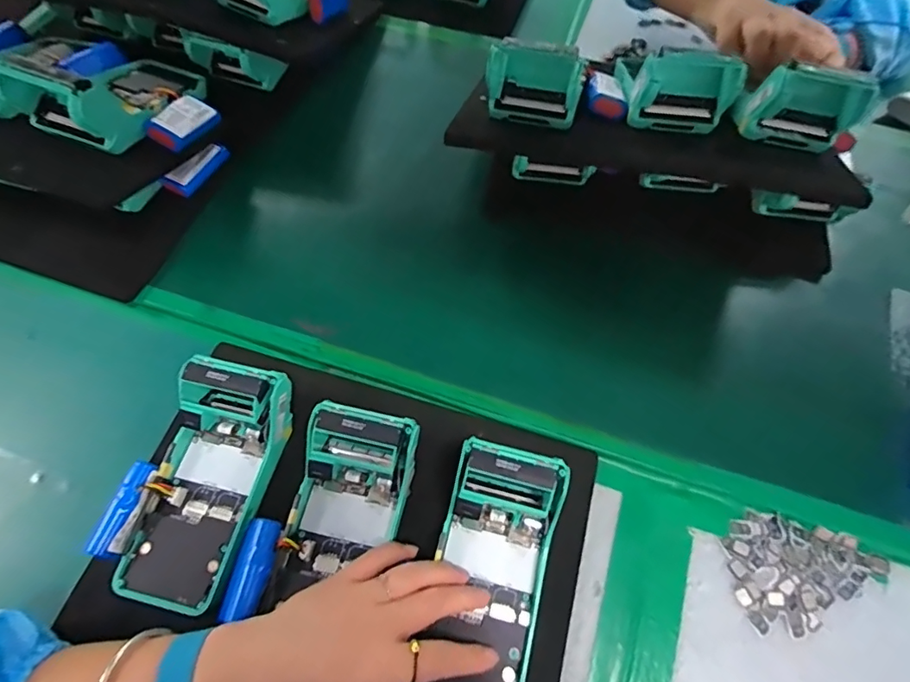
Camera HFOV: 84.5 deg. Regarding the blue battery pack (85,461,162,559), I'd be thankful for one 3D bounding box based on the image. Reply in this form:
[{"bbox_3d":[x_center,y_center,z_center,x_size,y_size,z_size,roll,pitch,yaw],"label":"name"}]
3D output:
[{"bbox_3d":[-0.234,0.120,0.358,0.016,0.022,0.064,15,64,6],"label":"blue battery pack"}]

